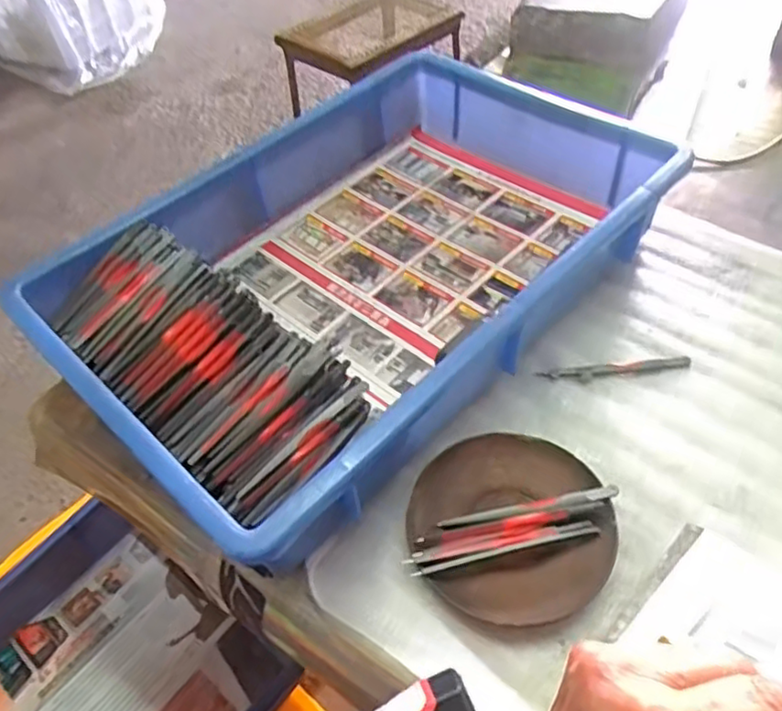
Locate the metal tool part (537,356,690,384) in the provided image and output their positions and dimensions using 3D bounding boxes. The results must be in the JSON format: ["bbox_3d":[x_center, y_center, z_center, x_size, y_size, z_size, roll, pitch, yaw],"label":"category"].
[{"bbox_3d":[0.156,0.009,0.451,0.105,0.007,0.010,-8,50,-1],"label":"metal tool part"}]

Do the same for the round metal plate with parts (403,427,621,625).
[{"bbox_3d":[0.070,0.095,0.377,0.112,0.016,0.114,-3,50,3],"label":"round metal plate with parts"}]

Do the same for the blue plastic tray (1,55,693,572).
[{"bbox_3d":[-0.016,-0.071,0.488,0.274,0.079,0.425,35,61,29],"label":"blue plastic tray"}]

